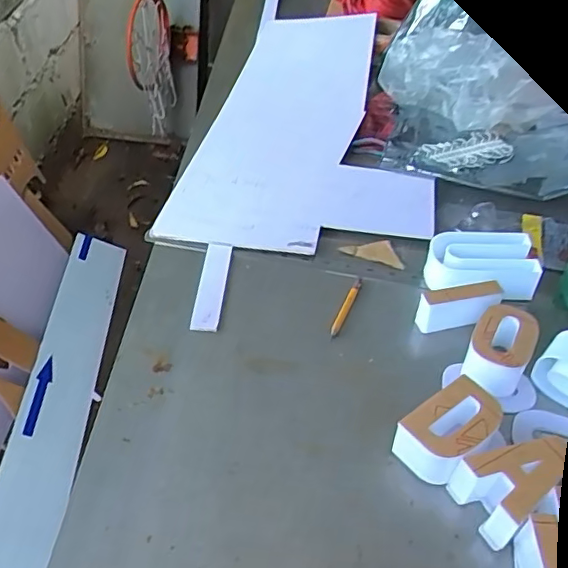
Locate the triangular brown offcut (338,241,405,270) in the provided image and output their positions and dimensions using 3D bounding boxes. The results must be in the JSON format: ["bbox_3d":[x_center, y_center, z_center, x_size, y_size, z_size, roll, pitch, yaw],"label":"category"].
[{"bbox_3d":[0.103,-0.033,0.686,0.063,0.007,0.044,-7,44,-9],"label":"triangular brown offcut"}]

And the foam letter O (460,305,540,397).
[{"bbox_3d":[0.208,0.061,0.561,0.054,0.046,0.083,21,47,19],"label":"foam letter O"}]

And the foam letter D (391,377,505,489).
[{"bbox_3d":[0.140,0.126,0.493,0.086,0.049,0.051,-27,51,-27],"label":"foam letter D"}]

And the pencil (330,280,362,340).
[{"bbox_3d":[0.067,0.024,0.625,0.009,0.007,0.091,17,46,16],"label":"pencil"}]

